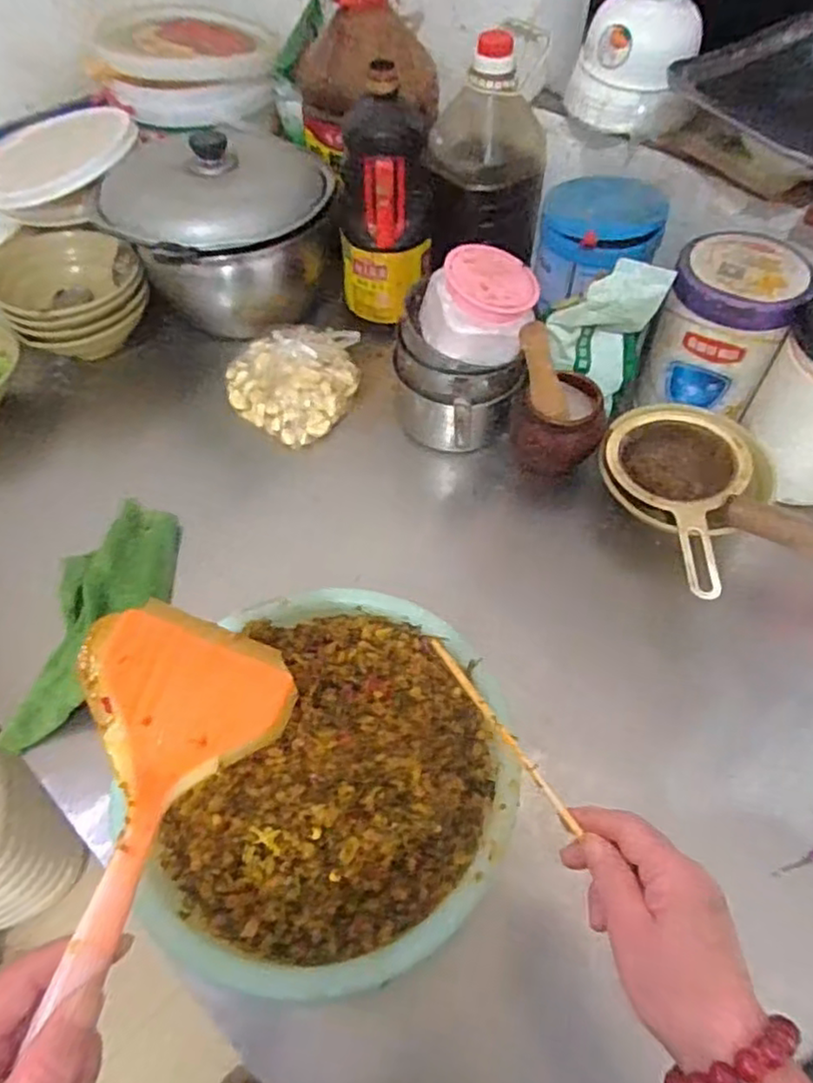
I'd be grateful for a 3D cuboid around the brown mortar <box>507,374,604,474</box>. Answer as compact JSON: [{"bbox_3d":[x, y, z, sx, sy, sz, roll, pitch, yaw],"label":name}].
[{"bbox_3d":[0.157,-0.119,0.709,0.101,0.096,0.072,4,55,3],"label":"brown mortar"}]

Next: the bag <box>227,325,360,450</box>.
[{"bbox_3d":[-0.135,-0.193,0.792,0.151,0.066,0.157,-5,55,-3],"label":"bag"}]

